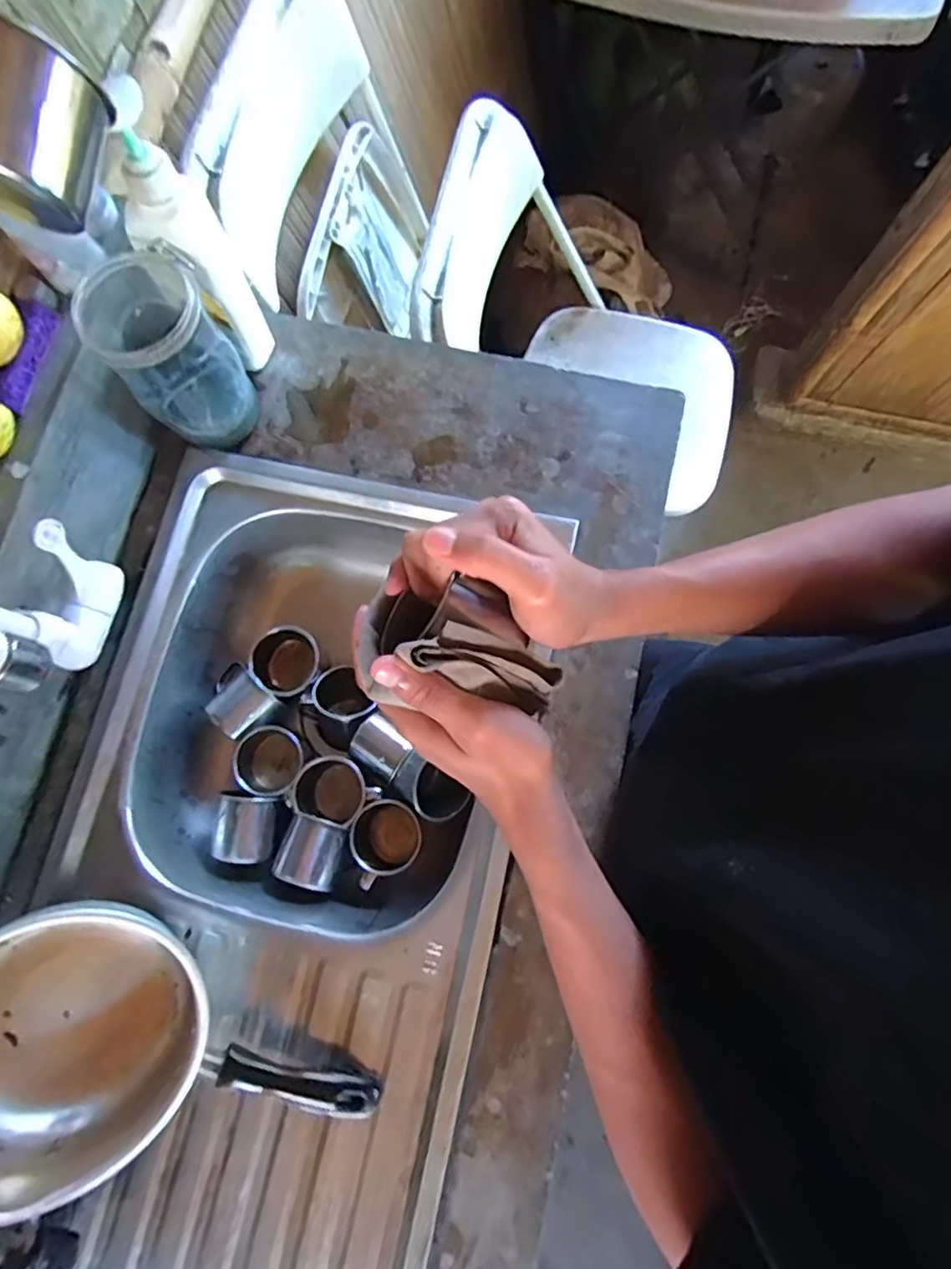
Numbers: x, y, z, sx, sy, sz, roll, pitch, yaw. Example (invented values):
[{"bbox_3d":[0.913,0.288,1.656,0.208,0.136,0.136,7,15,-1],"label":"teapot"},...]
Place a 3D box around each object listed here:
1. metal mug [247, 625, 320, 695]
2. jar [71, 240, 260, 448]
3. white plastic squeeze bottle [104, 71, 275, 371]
[{"bbox_3d":[-0.206,0.027,0.652,0.067,0.067,0.076,34,85,-11],"label":"metal mug"},{"bbox_3d":[-0.270,-0.253,0.535,0.094,0.153,0.108,-28,79,-5],"label":"jar"},{"bbox_3d":[-0.242,-0.330,0.511,0.055,0.235,0.049,23,79,6],"label":"white plastic squeeze bottle"}]

